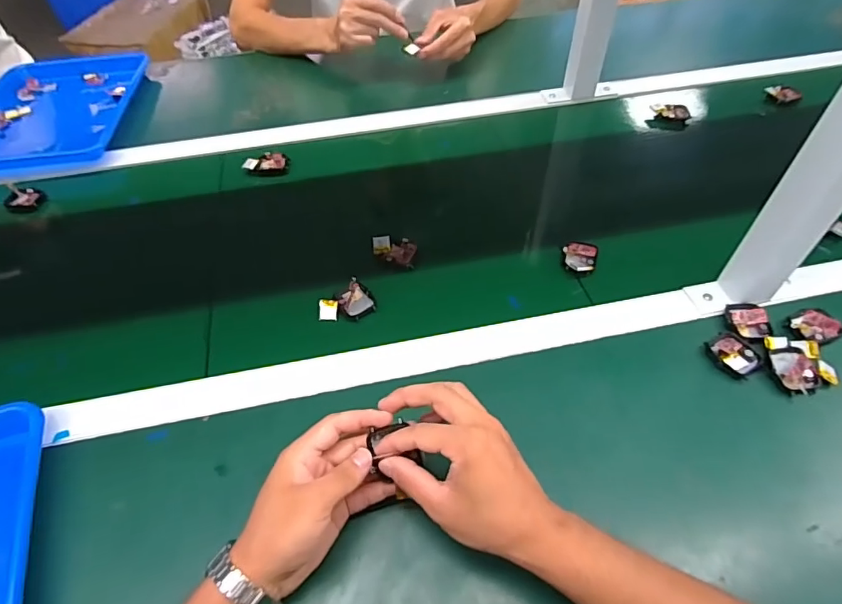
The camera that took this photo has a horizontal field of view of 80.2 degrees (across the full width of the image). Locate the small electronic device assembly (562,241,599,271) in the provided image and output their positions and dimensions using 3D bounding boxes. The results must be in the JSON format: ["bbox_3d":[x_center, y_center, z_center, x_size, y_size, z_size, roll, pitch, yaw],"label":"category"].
[{"bbox_3d":[0.185,-0.053,0.576,0.037,0.012,0.054,10,52,9],"label":"small electronic device assembly"}]

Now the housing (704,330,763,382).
[{"bbox_3d":[0.305,0.051,0.487,0.036,0.013,0.047,-21,53,-15],"label":"housing"}]

